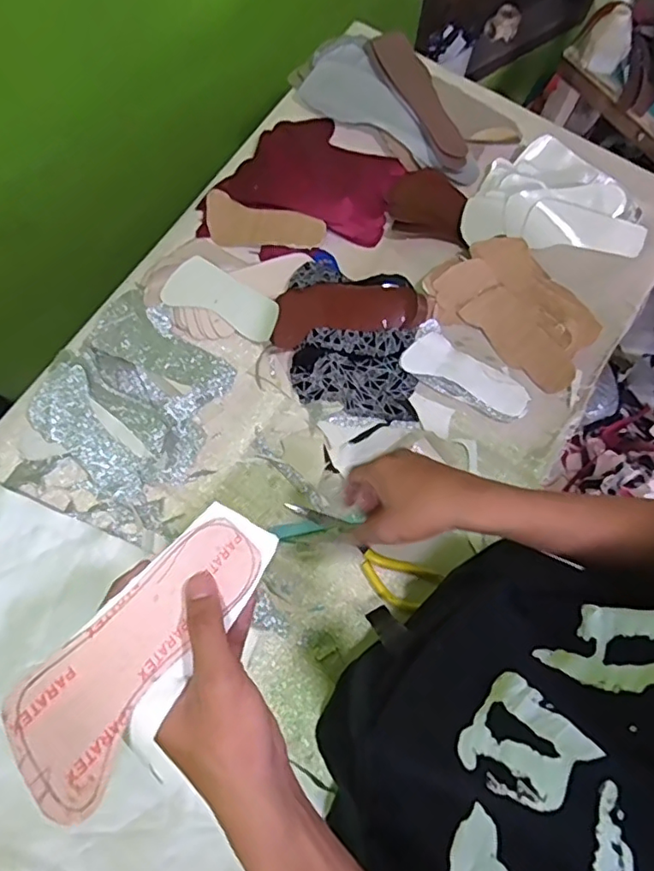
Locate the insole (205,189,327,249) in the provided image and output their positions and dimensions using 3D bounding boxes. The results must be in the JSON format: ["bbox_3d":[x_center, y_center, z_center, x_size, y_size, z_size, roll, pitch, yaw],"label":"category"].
[{"bbox_3d":[-0.092,-0.290,0.812,0.171,0.018,0.067,18,107,5],"label":"insole"}]

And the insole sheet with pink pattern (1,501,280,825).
[{"bbox_3d":[-0.099,0.110,0.322,0.067,0.025,0.165,35,62,9],"label":"insole sheet with pink pattern"}]

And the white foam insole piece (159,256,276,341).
[{"bbox_3d":[-0.135,-0.180,0.758,0.152,0.011,0.069,24,97,3],"label":"white foam insole piece"}]

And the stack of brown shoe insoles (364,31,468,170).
[{"bbox_3d":[0.139,-0.498,0.853,0.083,0.012,0.240,-24,82,-23],"label":"stack of brown shoe insoles"}]

